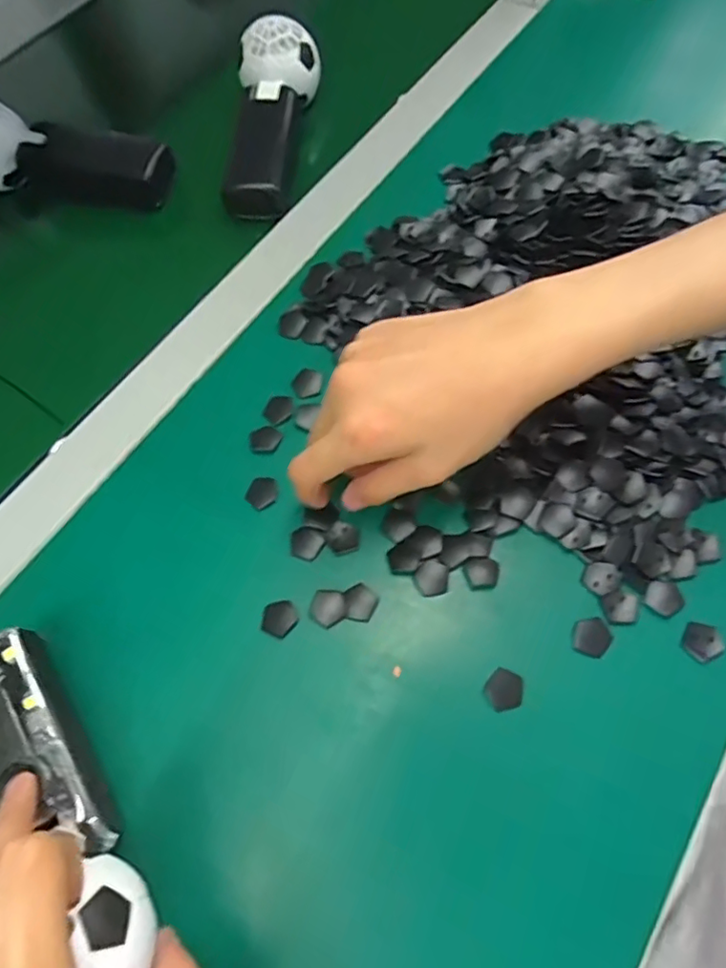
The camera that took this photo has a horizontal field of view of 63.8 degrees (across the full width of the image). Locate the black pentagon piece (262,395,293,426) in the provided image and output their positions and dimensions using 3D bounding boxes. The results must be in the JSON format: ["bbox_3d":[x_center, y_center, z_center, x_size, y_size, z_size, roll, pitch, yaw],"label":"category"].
[{"bbox_3d":[-0.051,-0.046,0.356,0.016,0.004,0.020,25,70,15],"label":"black pentagon piece"}]

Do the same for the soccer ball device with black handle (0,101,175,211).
[{"bbox_3d":[-0.236,-0.253,0.448,0.161,0.053,0.060,10,67,7],"label":"soccer ball device with black handle"}]

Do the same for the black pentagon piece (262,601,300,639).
[{"bbox_3d":[-0.044,0.070,0.304,0.018,0.004,0.018,23,69,14],"label":"black pentagon piece"}]

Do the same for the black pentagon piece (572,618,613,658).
[{"bbox_3d":[0.115,0.076,0.292,0.018,0.004,0.019,19,68,13],"label":"black pentagon piece"}]

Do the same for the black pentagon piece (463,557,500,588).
[{"bbox_3d":[0.063,0.046,0.308,0.017,0.004,0.016,-5,65,2],"label":"black pentagon piece"}]

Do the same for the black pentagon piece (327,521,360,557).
[{"bbox_3d":[-0.011,0.029,0.321,0.017,0.004,0.018,-23,66,-6],"label":"black pentagon piece"}]

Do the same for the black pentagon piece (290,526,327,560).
[{"bbox_3d":[-0.031,0.032,0.318,0.019,0.004,0.018,15,67,11],"label":"black pentagon piece"}]

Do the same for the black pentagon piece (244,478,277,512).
[{"bbox_3d":[-0.057,0.004,0.332,0.018,0.004,0.019,38,73,19],"label":"black pentagon piece"}]

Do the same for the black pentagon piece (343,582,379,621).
[{"bbox_3d":[-0.002,0.062,0.304,0.018,0.004,0.018,41,74,20],"label":"black pentagon piece"}]

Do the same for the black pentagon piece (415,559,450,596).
[{"bbox_3d":[0.037,0.049,0.308,0.017,0.004,0.018,-19,65,-5],"label":"black pentagon piece"}]

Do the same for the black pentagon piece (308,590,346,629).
[{"bbox_3d":[-0.018,0.064,0.304,0.019,0.004,0.018,22,69,14],"label":"black pentagon piece"}]

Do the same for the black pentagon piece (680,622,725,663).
[{"bbox_3d":[0.170,0.078,0.290,0.018,0.004,0.019,28,70,16],"label":"black pentagon piece"}]

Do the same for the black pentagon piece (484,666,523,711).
[{"bbox_3d":[0.069,0.099,0.284,0.018,0.004,0.018,-26,66,-8],"label":"black pentagon piece"}]

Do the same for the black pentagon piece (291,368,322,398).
[{"bbox_3d":[-0.035,-0.064,0.364,0.019,0.004,0.019,-17,65,-4],"label":"black pentagon piece"}]

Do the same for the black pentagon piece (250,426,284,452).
[{"bbox_3d":[-0.058,-0.027,0.347,0.019,0.004,0.017,-19,65,-5],"label":"black pentagon piece"}]

